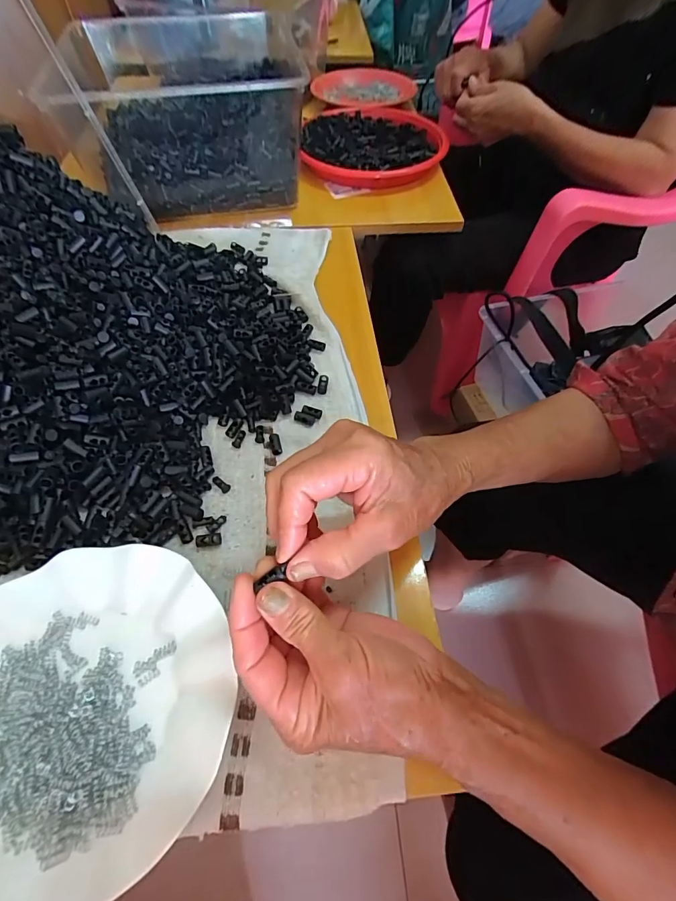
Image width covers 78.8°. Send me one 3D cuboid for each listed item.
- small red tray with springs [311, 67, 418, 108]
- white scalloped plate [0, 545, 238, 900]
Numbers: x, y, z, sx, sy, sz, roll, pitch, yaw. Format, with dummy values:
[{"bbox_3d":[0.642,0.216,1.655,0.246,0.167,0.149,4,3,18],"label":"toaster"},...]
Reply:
[{"bbox_3d":[0.058,-0.729,0.828,0.179,0.028,0.212,20,59,11],"label":"small red tray with springs"},{"bbox_3d":[-0.156,0.152,0.249,0.179,0.019,0.179,1,57,-1],"label":"white scalloped plate"}]

